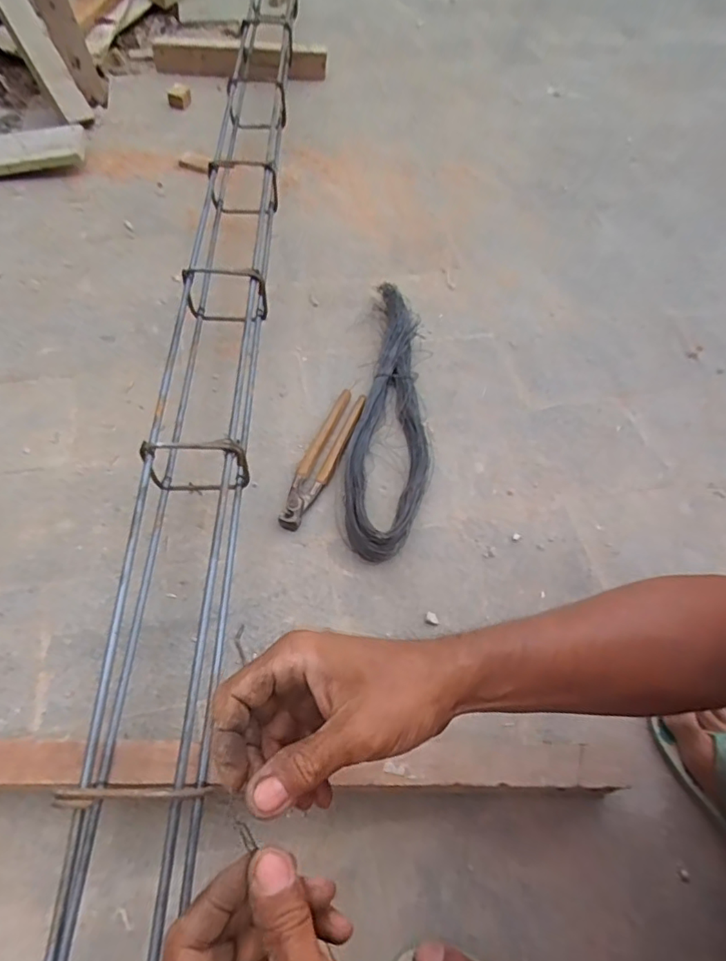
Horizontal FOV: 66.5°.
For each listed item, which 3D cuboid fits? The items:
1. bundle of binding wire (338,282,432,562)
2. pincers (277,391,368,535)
[{"bbox_3d":[0.046,-0.100,0.732,0.105,0.051,0.438,11,58,2],"label":"bundle of binding wire"},{"bbox_3d":[-0.053,-0.029,0.693,0.043,0.025,0.208,21,58,8],"label":"pincers"}]

